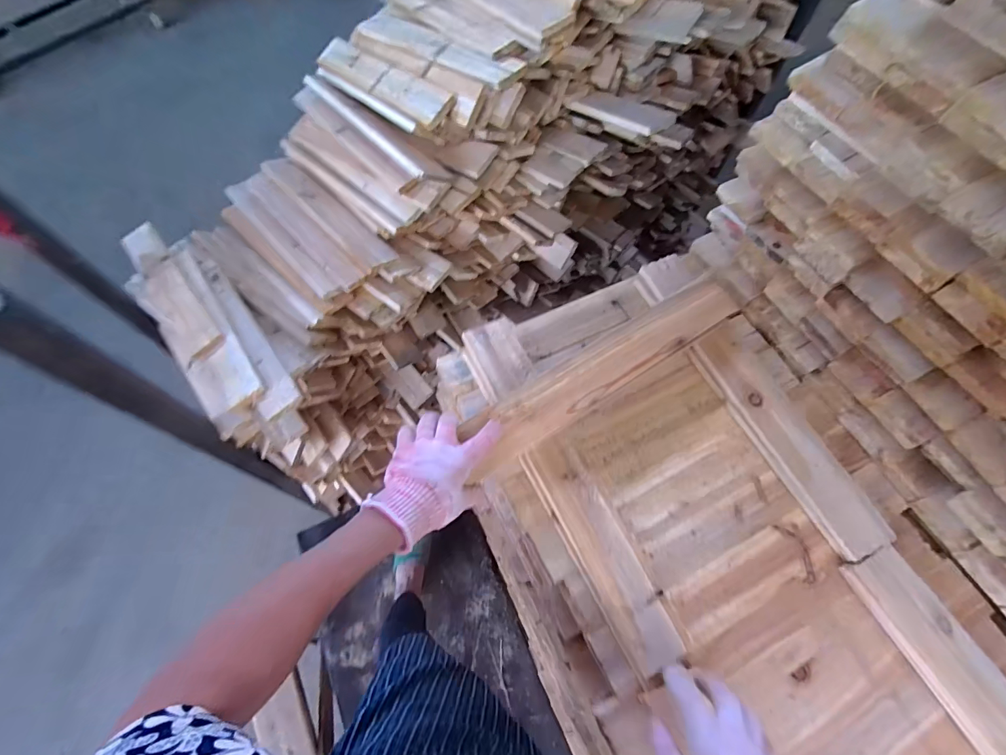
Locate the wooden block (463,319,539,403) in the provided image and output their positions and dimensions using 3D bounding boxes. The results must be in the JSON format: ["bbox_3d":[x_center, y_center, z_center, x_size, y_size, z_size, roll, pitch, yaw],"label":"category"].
[{"bbox_3d":[-0.005,-0.027,0.659,0.086,0.024,0.120,-23,67,-12],"label":"wooden block"}]

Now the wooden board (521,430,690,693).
[{"bbox_3d":[0.123,0.217,0.555,0.073,0.033,0.288,-24,70,-13],"label":"wooden board"}]

